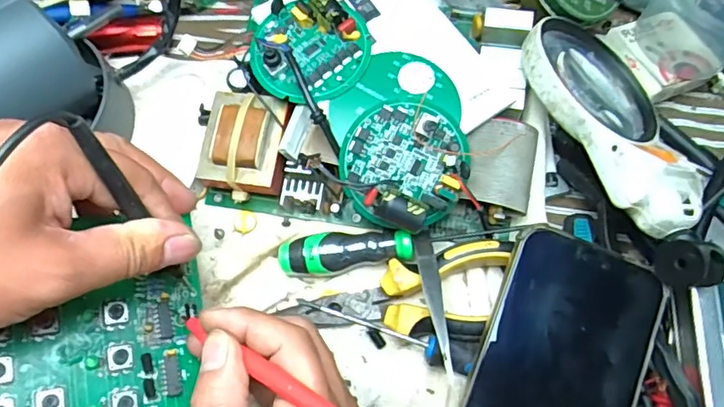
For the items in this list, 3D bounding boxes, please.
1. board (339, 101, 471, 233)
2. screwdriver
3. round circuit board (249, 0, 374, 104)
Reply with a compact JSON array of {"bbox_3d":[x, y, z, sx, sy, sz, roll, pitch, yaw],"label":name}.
[{"bbox_3d":[0.025,-0.021,0.298,0.070,0.017,0.067,0,88,-3],"label":"board"},{"bbox_3d":[-0.009,0.028,0.318,0.076,0.024,0.020,-8,70,-2],"label":"screwdriver"},{"bbox_3d":[-0.030,-0.093,0.315,0.070,0.019,0.063,-8,70,-2],"label":"round circuit board"}]

